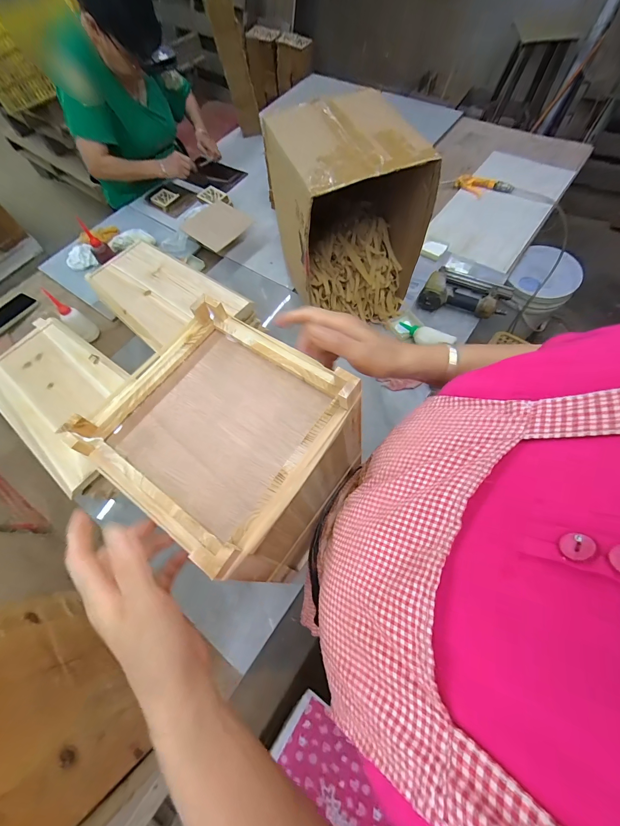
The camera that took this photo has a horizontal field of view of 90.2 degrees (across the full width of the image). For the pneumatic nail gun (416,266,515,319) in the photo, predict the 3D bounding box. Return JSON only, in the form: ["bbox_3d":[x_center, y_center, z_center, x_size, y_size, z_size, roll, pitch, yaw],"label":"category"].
[{"bbox_3d":[0.439,-0.338,0.857,0.219,0.057,0.171,26,70,14],"label":"pneumatic nail gun"}]

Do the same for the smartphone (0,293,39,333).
[{"bbox_3d":[-0.951,-0.314,0.973,0.070,0.011,0.163,32,63,-7],"label":"smartphone"}]

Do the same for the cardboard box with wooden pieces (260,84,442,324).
[{"bbox_3d":[0.093,-0.460,0.764,0.288,0.396,0.301,-17,66,-4],"label":"cardboard box with wooden pieces"}]

